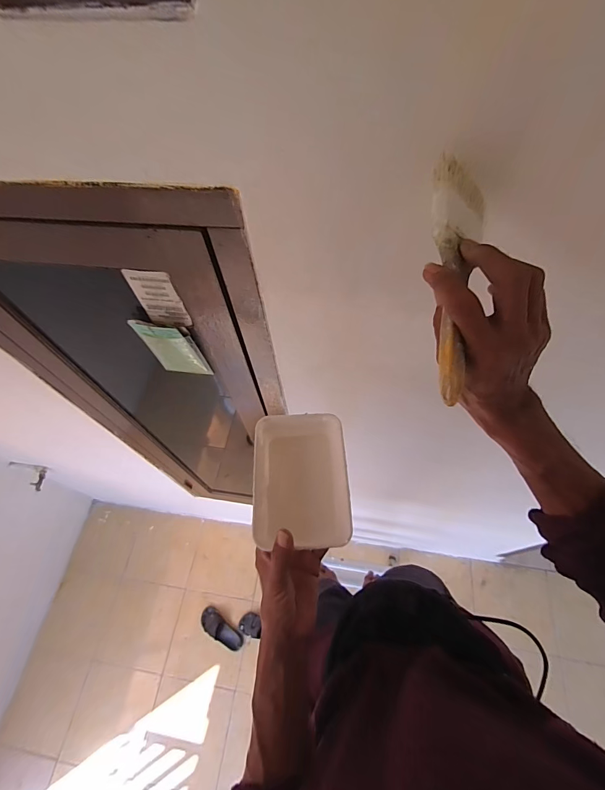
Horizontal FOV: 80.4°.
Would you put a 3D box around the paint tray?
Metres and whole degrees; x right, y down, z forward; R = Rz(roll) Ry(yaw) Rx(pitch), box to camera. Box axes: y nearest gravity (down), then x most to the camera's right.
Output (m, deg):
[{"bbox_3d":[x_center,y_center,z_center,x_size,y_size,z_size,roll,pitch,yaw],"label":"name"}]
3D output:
[{"bbox_3d":[-0.001,0.107,0.461,0.114,0.045,0.159,-3,60,2],"label":"paint tray"}]

